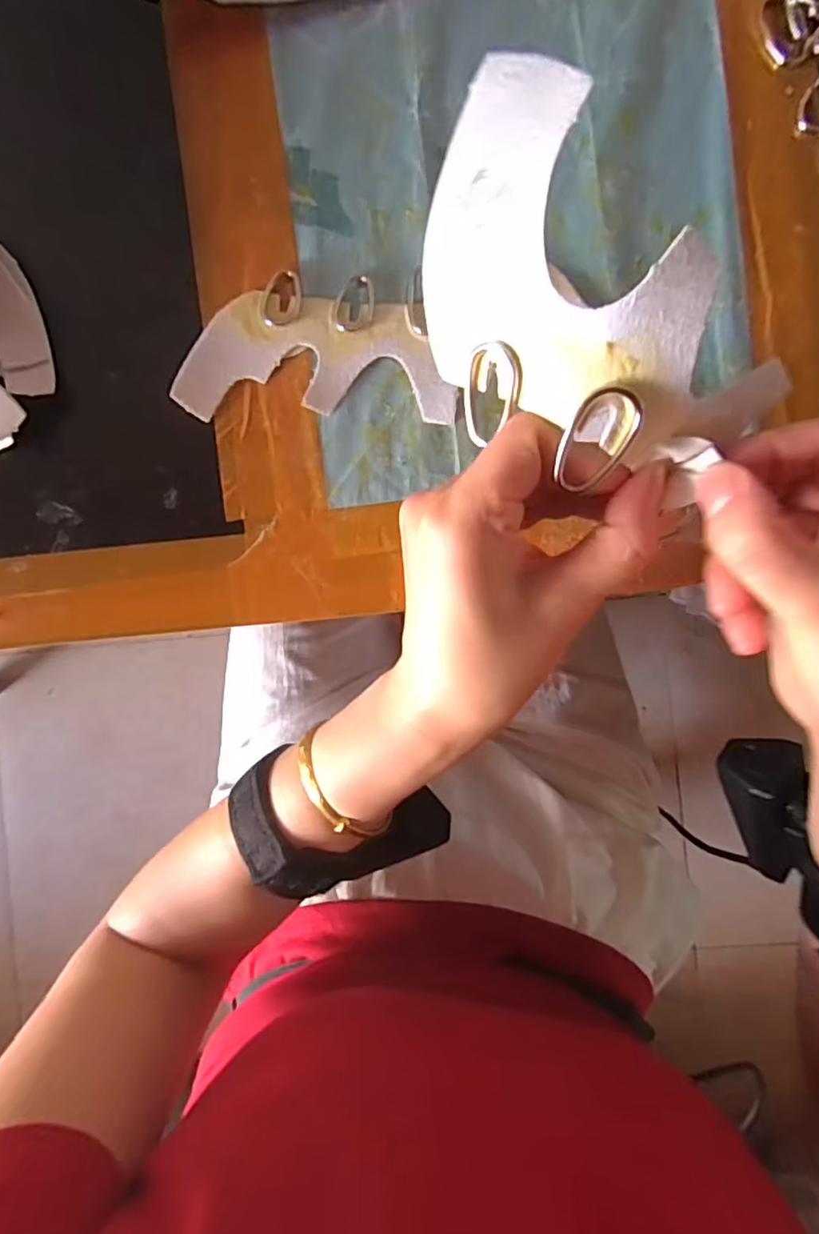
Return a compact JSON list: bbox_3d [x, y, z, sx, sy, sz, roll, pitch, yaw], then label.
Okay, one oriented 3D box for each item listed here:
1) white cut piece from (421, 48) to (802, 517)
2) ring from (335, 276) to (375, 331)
[{"bbox_3d":[0.048,-0.094,0.174,0.069,0.033,0.131,-41,90,5],"label":"white cut piece"},{"bbox_3d":[-0.026,-0.148,0.279,0.018,0.004,0.025,7,90,4],"label":"ring"}]

